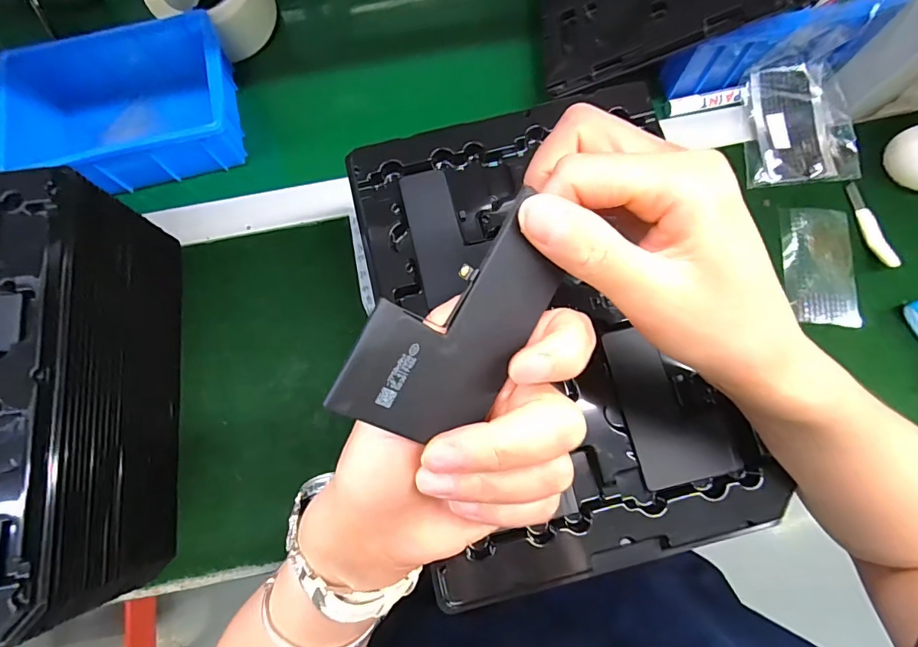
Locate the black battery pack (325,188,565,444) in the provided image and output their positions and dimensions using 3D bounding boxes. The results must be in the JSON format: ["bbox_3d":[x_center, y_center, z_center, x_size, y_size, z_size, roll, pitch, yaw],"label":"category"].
[{"bbox_3d":[0.001,0.001,0.157,0.059,0.004,0.082,30,86,-31],"label":"black battery pack"}]

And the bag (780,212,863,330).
[{"bbox_3d":[0.326,-0.053,0.410,0.058,0.008,0.110,3,74,3],"label":"bag"}]

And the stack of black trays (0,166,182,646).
[{"bbox_3d":[-0.349,0.060,0.337,0.206,0.142,0.281,-8,77,0],"label":"stack of black trays"}]

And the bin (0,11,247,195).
[{"bbox_3d":[-0.316,-0.208,0.435,0.203,0.060,0.145,-10,77,-1],"label":"bin"}]

